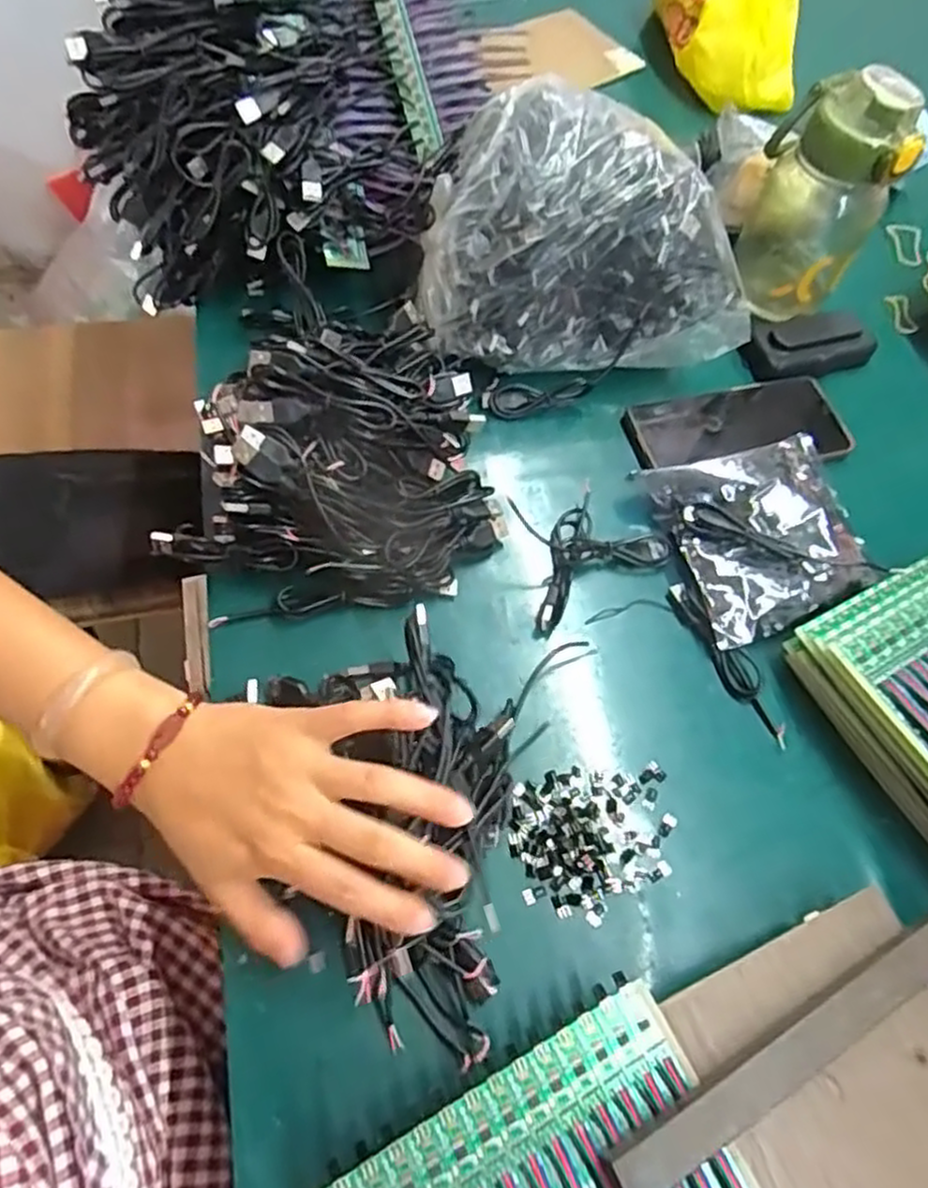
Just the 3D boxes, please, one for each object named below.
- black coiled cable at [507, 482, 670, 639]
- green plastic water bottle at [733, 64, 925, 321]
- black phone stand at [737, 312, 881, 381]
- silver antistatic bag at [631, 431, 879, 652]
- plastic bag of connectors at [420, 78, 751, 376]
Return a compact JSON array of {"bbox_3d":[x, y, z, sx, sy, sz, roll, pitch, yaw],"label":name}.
[{"bbox_3d":[0.071,-0.036,0.494,0.110,0.012,0.090,-31,70,-18],"label":"black coiled cable"},{"bbox_3d":[0.272,-0.305,0.570,0.091,0.175,0.088,28,65,10],"label":"green plastic water bottle"},{"bbox_3d":[0.276,-0.202,0.599,0.116,0.026,0.052,-13,65,-11],"label":"black phone stand"},{"bbox_3d":[0.205,-0.042,0.498,0.131,0.030,0.129,-17,66,-12],"label":"silver antistatic bag"},{"bbox_3d":[0.090,-0.252,0.525,0.230,0.131,0.125,-1,63,-5],"label":"plastic bag of connectors"}]

